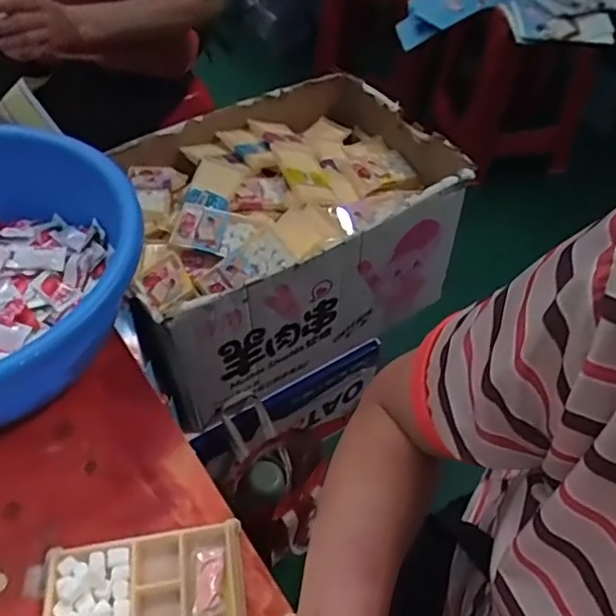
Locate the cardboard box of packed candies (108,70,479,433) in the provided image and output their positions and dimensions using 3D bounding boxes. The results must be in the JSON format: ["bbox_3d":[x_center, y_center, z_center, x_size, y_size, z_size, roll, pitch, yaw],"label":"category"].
[{"bbox_3d":[-0.062,-0.121,0.997,0.551,0.283,0.379,-27,55,-21],"label":"cardboard box of packed candies"}]

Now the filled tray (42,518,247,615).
[{"bbox_3d":[-0.114,0.197,0.407,0.137,0.017,0.075,-8,51,-7],"label":"filled tray"}]

